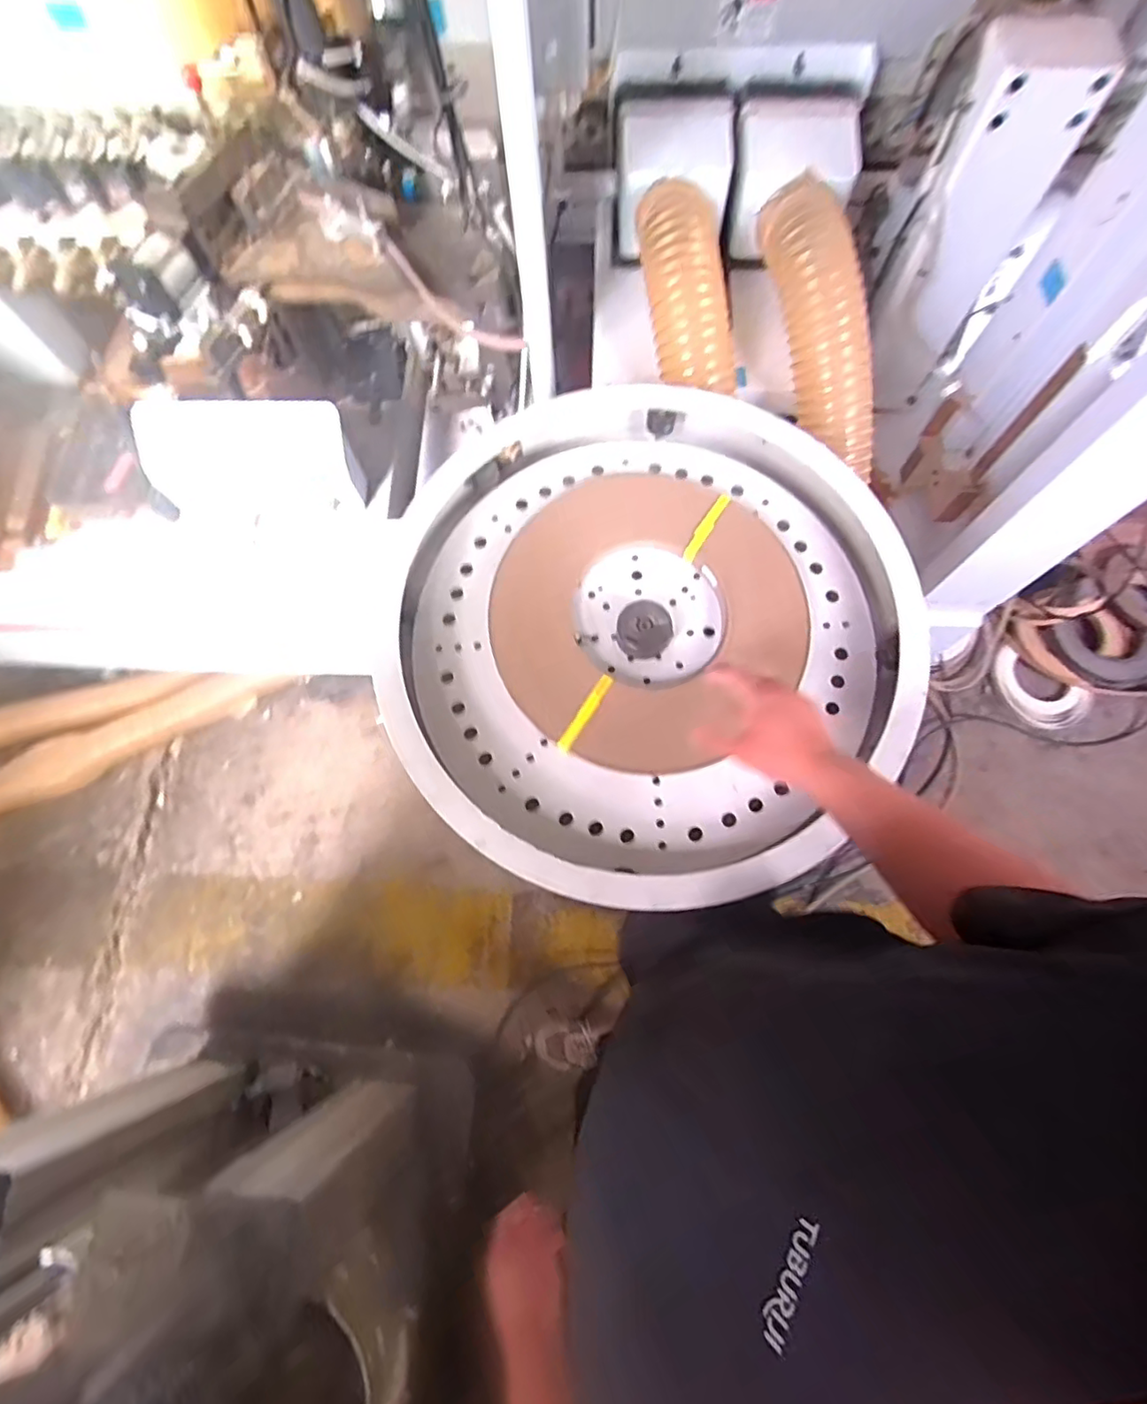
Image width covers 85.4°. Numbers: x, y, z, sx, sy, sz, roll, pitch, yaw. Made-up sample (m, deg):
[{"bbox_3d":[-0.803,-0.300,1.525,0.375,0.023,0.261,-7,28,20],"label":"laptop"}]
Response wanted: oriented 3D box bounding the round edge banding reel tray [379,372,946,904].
[{"bbox_3d":[0.093,-0.097,0.770,0.625,0.083,0.606,0,72,1],"label":"round edge banding reel tray"}]

